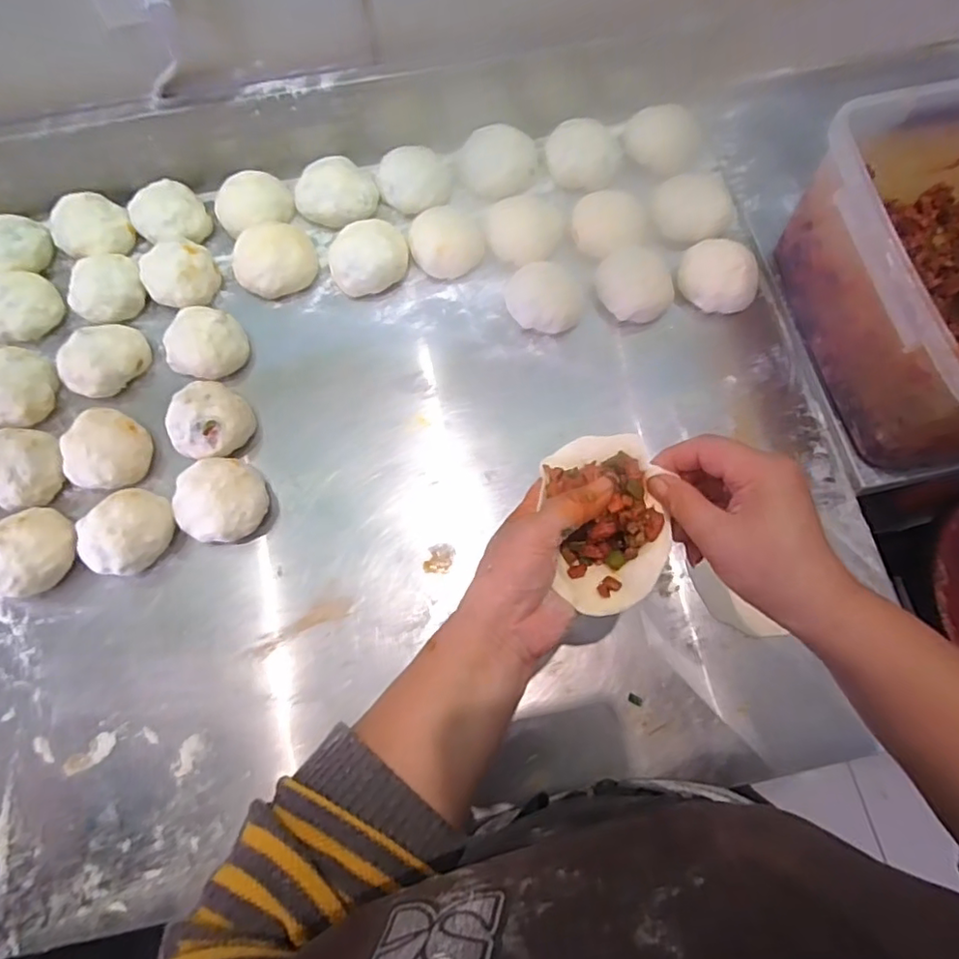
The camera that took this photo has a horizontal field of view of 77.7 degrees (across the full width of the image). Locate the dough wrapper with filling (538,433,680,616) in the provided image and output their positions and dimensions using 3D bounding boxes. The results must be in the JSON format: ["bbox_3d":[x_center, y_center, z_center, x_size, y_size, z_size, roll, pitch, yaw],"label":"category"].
[{"bbox_3d":[0.079,0.024,0.365,0.067,0.041,0.108,-8,71,-2],"label":"dough wrapper with filling"}]

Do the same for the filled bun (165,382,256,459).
[{"bbox_3d":[-0.245,-0.049,0.546,0.067,0.052,0.067,0,71,0],"label":"filled bun"}]

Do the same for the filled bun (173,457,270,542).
[{"bbox_3d":[-0.224,0.019,0.524,0.075,0.056,0.072,0,71,0],"label":"filled bun"}]

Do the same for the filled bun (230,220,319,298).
[{"bbox_3d":[-0.209,-0.226,0.605,0.083,0.045,0.076,-34,74,-11],"label":"filled bun"}]

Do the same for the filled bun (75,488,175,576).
[{"bbox_3d":[-0.304,0.046,0.514,0.065,0.054,0.077,37,75,12],"label":"filled bun"}]

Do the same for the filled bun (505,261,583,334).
[{"bbox_3d":[0.064,-0.184,0.596,0.077,0.036,0.067,36,75,11],"label":"filled bun"}]

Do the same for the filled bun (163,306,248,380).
[{"bbox_3d":[-0.264,-0.130,0.578,0.077,0.043,0.072,23,73,8],"label":"filled bun"}]

